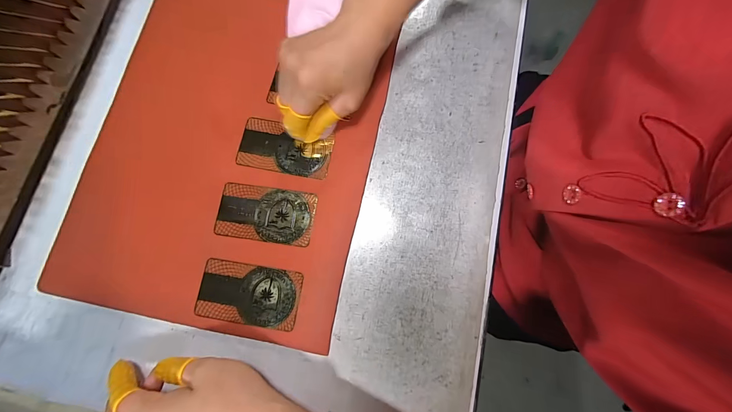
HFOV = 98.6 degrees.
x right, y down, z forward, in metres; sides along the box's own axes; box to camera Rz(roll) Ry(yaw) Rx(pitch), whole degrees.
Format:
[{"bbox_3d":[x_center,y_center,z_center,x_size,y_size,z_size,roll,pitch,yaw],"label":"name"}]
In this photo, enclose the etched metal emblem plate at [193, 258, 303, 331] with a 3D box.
[{"bbox_3d":[-0.099,0.074,0.266,0.085,0.004,0.048,9,78,2],"label":"etched metal emblem plate"}]

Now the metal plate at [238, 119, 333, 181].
[{"bbox_3d":[-0.075,-0.053,0.293,0.085,0.004,0.048,16,79,4],"label":"metal plate"}]

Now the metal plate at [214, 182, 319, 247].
[{"bbox_3d":[-0.089,0.007,0.280,0.085,0.004,0.048,8,78,1],"label":"metal plate"}]

